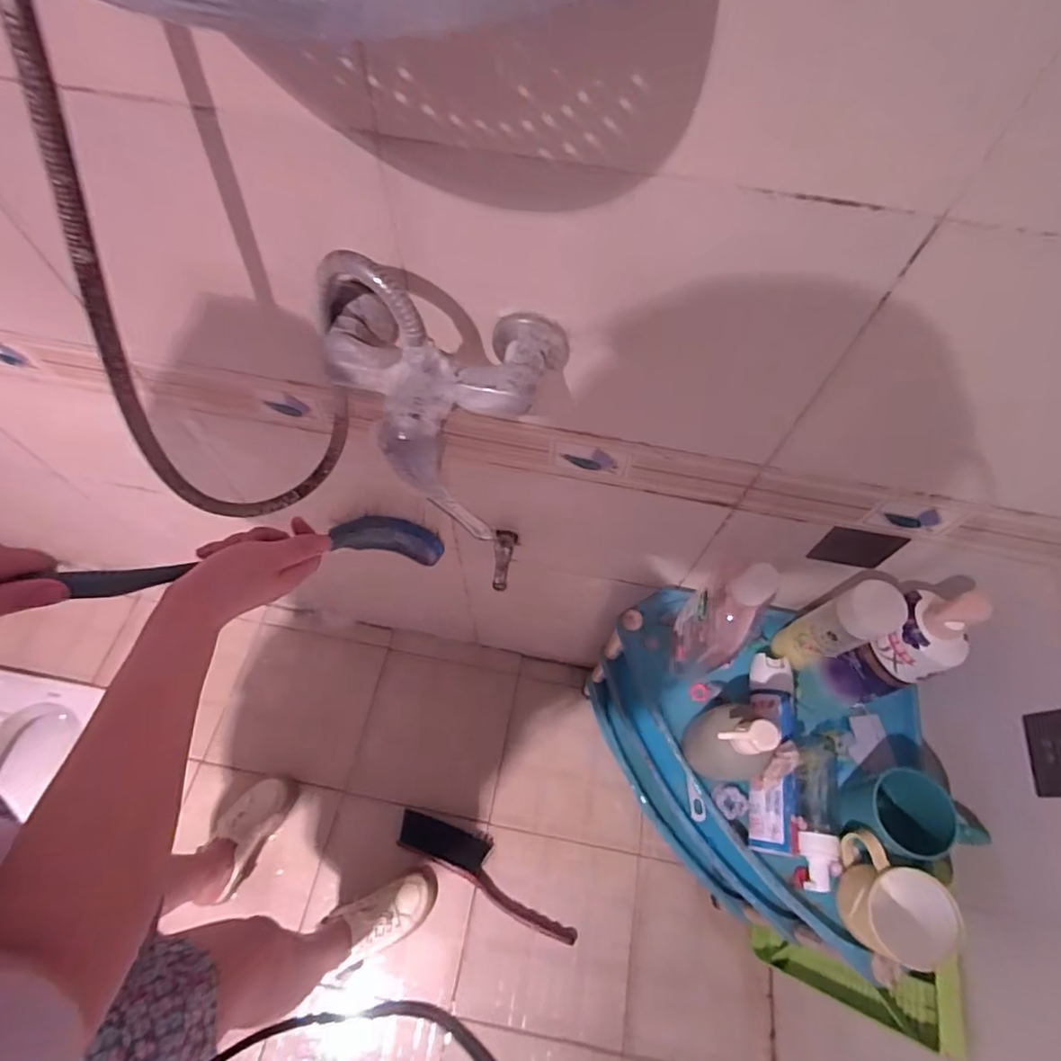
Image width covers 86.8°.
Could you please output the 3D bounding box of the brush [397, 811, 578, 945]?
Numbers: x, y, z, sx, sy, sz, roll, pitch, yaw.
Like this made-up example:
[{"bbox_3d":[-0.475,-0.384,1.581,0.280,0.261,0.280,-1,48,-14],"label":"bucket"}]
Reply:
[{"bbox_3d":[-0.078,0.642,1.062,0.375,0.027,0.089,25,65,11],"label":"brush"}]

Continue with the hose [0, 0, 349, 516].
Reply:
[{"bbox_3d":[-0.243,-0.165,0.372,0.160,0.512,0.050,-21,65,-12],"label":"hose"}]

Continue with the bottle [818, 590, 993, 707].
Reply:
[{"bbox_3d":[0.417,0.141,0.650,0.068,0.245,0.071,-40,70,-20],"label":"bottle"}]

